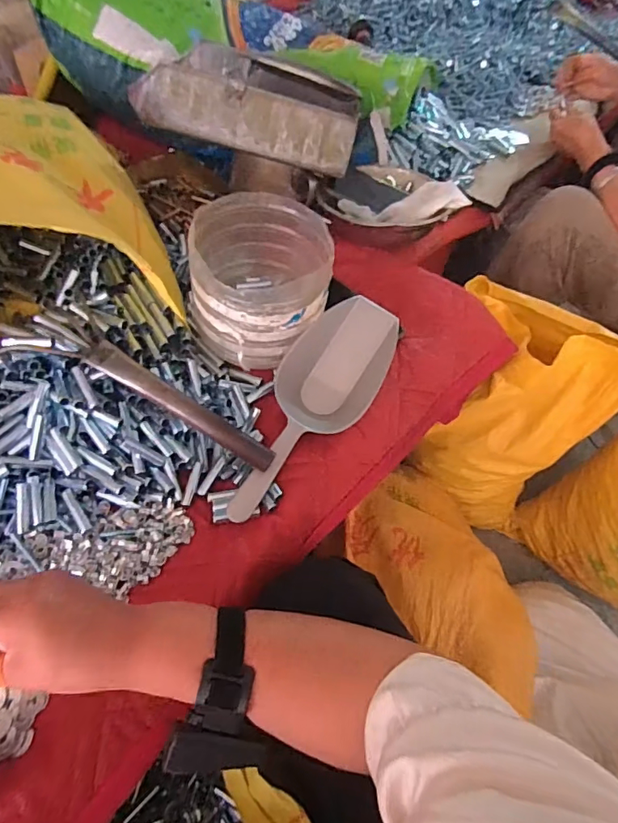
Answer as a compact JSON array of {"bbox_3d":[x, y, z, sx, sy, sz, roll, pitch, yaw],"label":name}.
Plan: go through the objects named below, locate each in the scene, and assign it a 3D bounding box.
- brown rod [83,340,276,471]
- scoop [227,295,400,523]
[{"bbox_3d":[-0.131,-0.006,0.498,0.217,0.013,0.026,33,60,1],"label":"brown rod"},{"bbox_3d":[0.012,-0.008,0.548,0.112,0.060,0.300,21,58,11],"label":"scoop"}]

